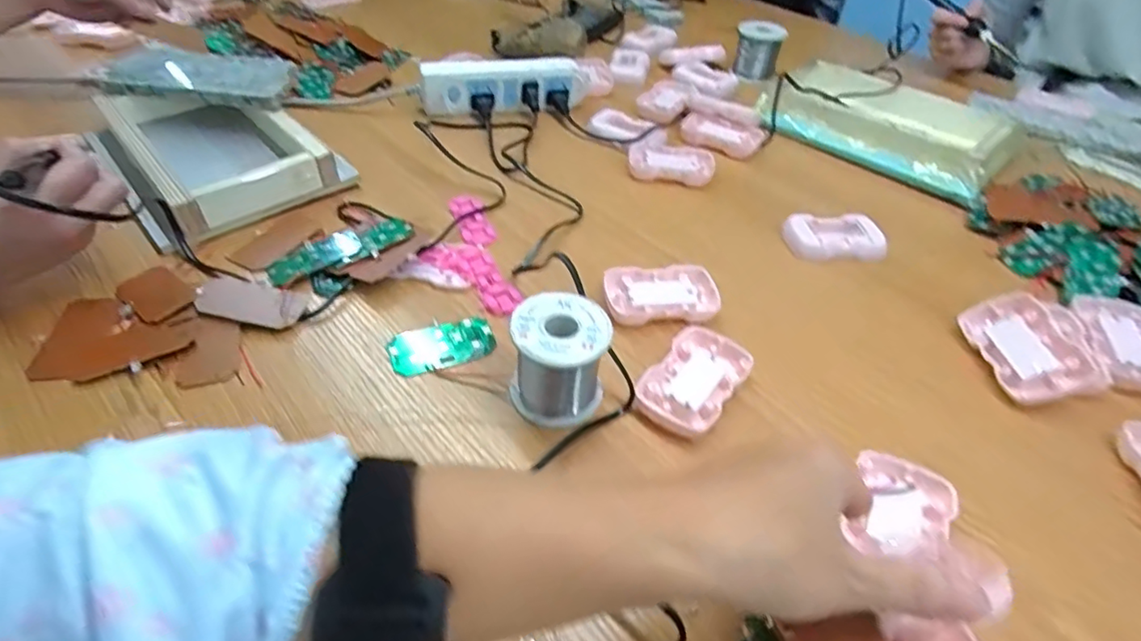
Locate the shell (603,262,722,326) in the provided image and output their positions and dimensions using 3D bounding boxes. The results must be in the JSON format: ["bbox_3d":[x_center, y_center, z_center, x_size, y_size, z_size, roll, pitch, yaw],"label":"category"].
[{"bbox_3d":[0.074,-0.021,0.477,0.089,0.015,0.058,-4,45,-9],"label":"shell"}]

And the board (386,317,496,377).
[{"bbox_3d":[-0.092,0.016,0.430,0.074,0.008,0.037,-15,48,-19],"label":"board"}]

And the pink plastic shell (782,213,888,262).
[{"bbox_3d":[0.243,-0.076,0.547,0.090,0.016,0.054,-2,45,-6],"label":"pink plastic shell"}]

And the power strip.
[{"bbox_3d":[-0.077,-0.279,0.704,0.194,0.046,0.041,-10,46,-14],"label":"power strip"}]

